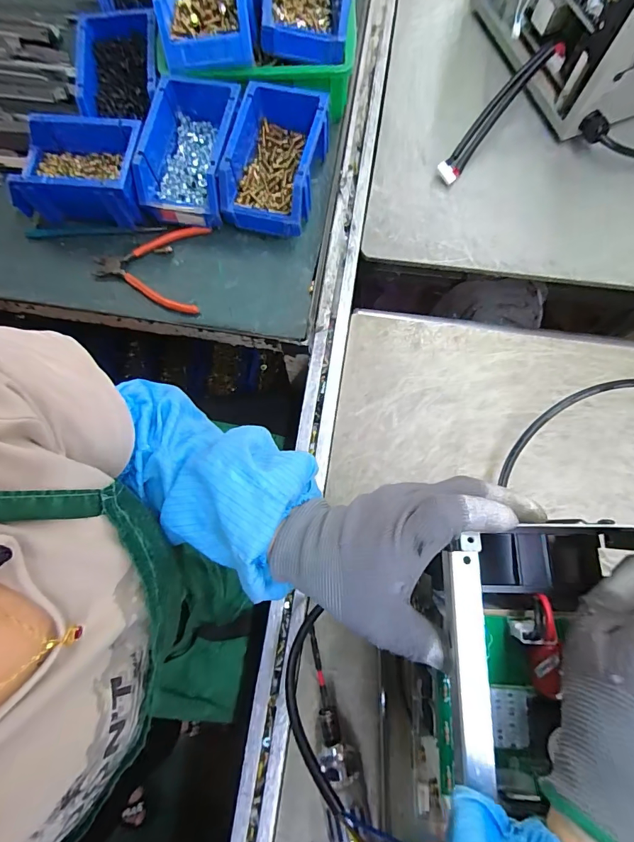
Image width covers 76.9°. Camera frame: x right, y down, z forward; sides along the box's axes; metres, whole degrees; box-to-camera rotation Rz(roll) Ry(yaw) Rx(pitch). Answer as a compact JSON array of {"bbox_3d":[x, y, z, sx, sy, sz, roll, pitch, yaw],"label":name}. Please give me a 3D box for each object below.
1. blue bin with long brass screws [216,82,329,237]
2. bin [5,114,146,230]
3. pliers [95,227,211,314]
[{"bbox_3d":[-0.052,-0.318,0.494,0.105,0.074,0.160,14,76,5],"label":"blue bin with long brass screws"},{"bbox_3d":[-0.292,-0.307,0.494,0.162,0.073,0.104,4,76,3],"label":"bin"},{"bbox_3d":[-0.207,-0.191,0.499,0.134,0.008,0.115,4,77,2],"label":"pliers"}]

